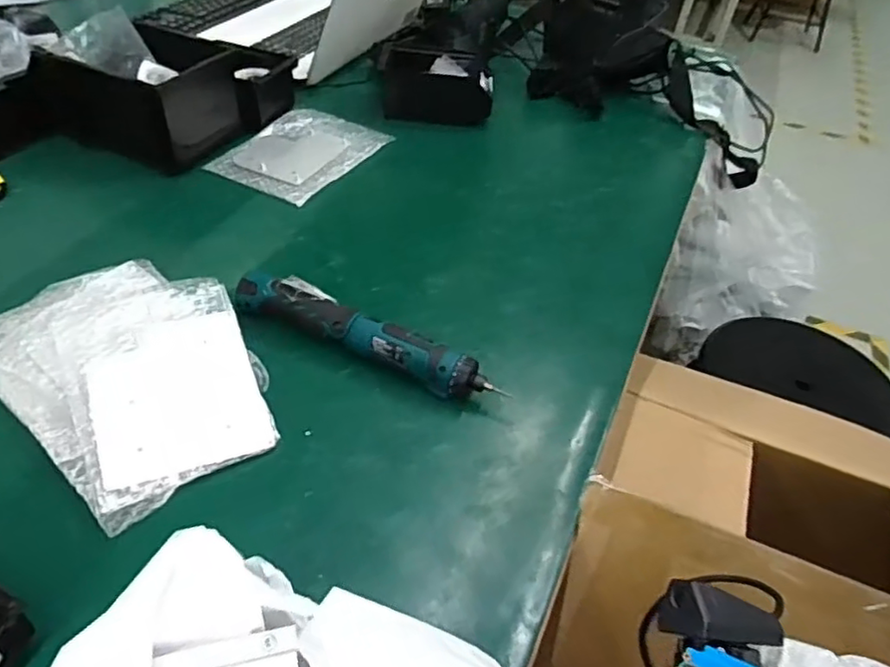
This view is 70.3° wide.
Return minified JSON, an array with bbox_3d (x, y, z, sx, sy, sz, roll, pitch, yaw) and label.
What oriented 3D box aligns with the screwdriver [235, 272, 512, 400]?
[{"bbox_3d":[-0.075,0.001,0.601,0.268,0.036,0.056,20,46,13],"label":"screwdriver"}]

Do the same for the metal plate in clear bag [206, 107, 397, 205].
[{"bbox_3d":[-0.197,-0.252,0.872,0.163,0.013,0.213,25,47,18],"label":"metal plate in clear bag"}]

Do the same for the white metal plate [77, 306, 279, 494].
[{"bbox_3d":[-0.226,0.050,0.534,0.129,0.004,0.145,-13,60,-26],"label":"white metal plate"}]

